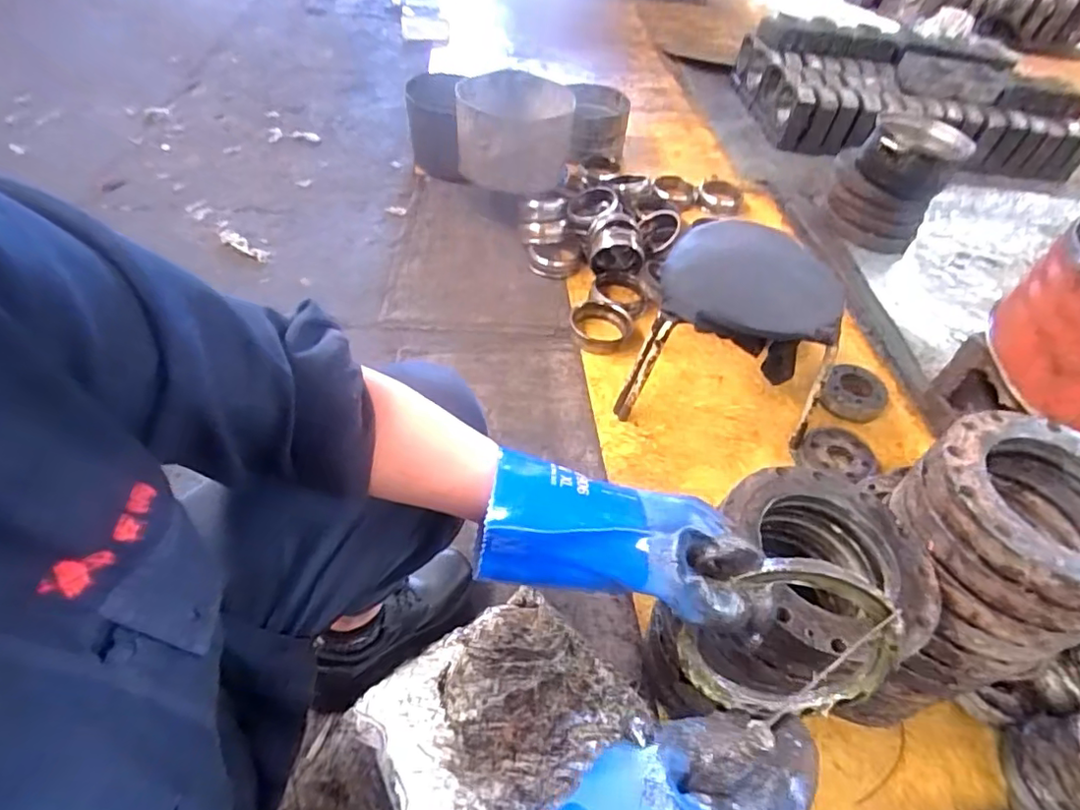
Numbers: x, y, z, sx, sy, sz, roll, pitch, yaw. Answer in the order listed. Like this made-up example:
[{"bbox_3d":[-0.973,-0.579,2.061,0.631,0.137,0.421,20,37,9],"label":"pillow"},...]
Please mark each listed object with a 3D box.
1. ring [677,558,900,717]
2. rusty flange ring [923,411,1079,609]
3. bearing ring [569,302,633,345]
[{"bbox_3d":[0.188,0.183,0.430,0.140,0.159,0.019,34,28,-9],"label":"ring"},{"bbox_3d":[0.474,0.088,0.531,0.186,0.032,0.196,3,49,-4],"label":"rusty flange ring"},{"bbox_3d":[0.132,-0.180,1.262,0.128,0.031,0.128,3,49,-4],"label":"bearing ring"}]

